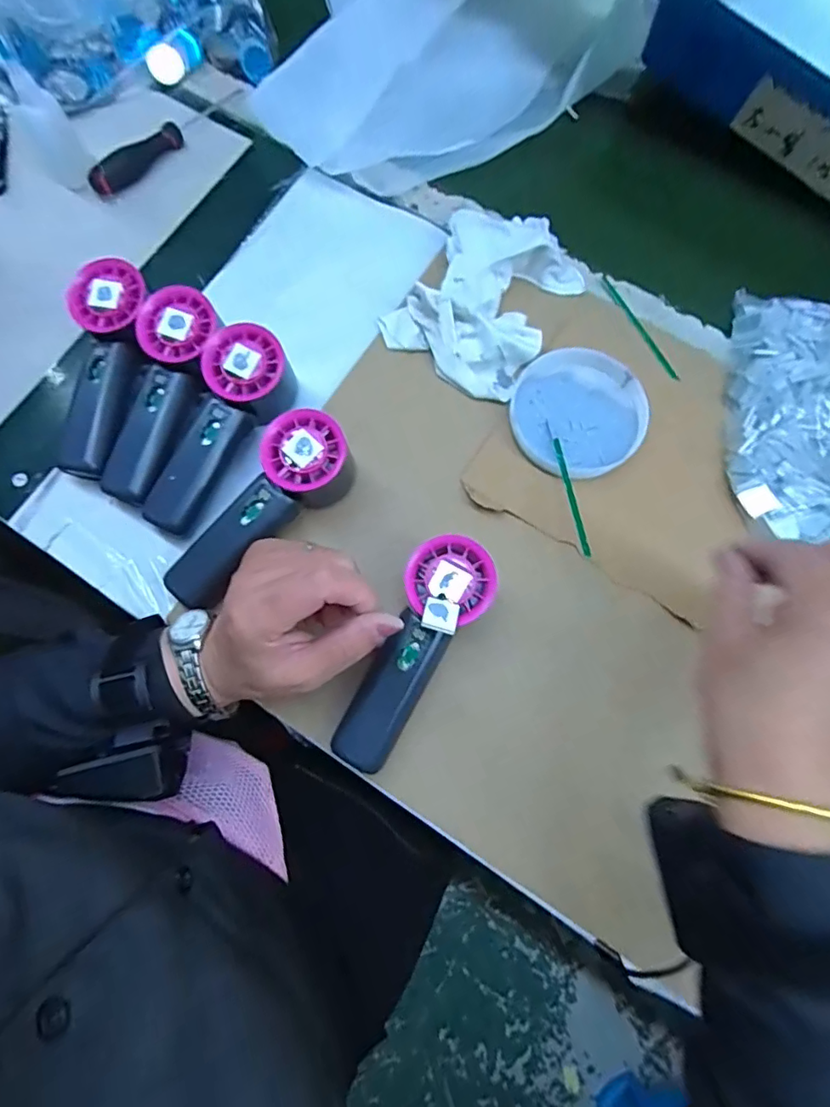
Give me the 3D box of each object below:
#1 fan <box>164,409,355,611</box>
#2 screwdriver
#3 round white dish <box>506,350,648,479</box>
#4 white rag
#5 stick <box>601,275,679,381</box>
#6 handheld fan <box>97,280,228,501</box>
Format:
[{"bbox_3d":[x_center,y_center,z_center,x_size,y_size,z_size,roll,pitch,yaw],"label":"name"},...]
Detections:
[{"bbox_3d":[-0.108,-0.029,0.378,0.153,0.046,0.052,-45,80,-2],"label":"fan"},{"bbox_3d":[-0.218,-0.371,0.479,0.018,0.023,0.162,43,80,10],"label":"screwdriver"},{"bbox_3d":[0.122,-0.104,0.413,0.097,0.022,0.101,0,76,0],"label":"round white dish"},{"bbox_3d":[0.061,-0.211,0.432,0.117,0.033,0.163,33,79,8],"label":"white rag"},{"bbox_3d":[0.185,-0.186,0.447,0.010,0.006,0.110,-27,78,-6],"label":"stick"},{"bbox_3d":[-0.181,-0.110,0.397,0.053,0.056,0.150,11,76,3],"label":"handheld fan"}]

